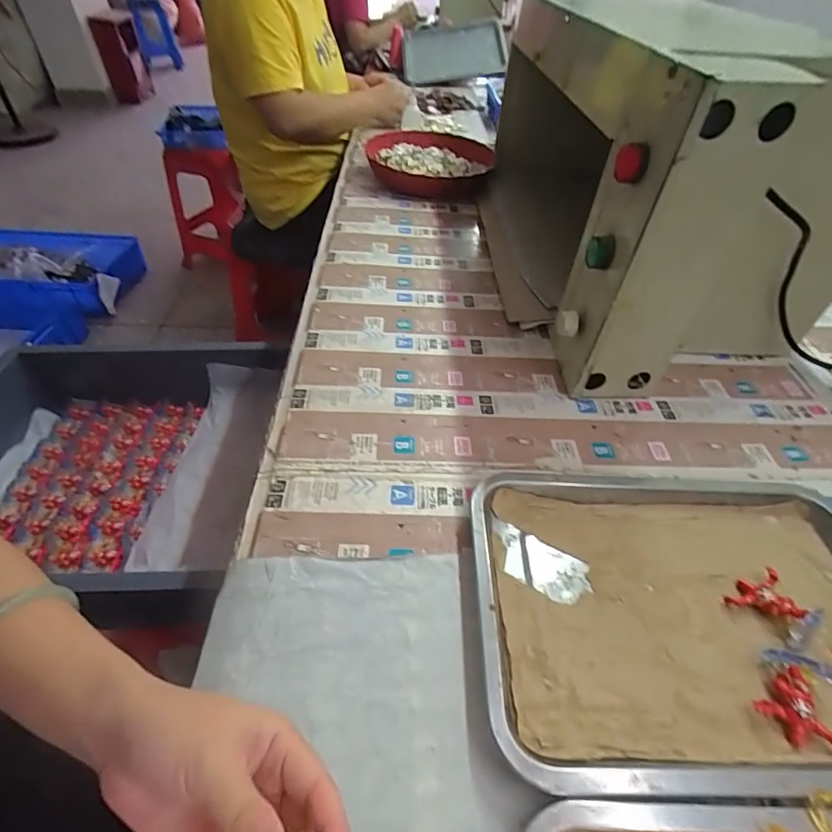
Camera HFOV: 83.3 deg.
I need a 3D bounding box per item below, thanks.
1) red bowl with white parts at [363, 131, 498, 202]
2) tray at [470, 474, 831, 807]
[{"bbox_3d":[0.024,-0.521,0.957,0.241,0.050,0.266,0,46,-2],"label":"red bowl with white parts"},{"bbox_3d":[0.204,0.135,0.330,0.320,0.021,0.212,2,45,-2],"label":"tray"}]

